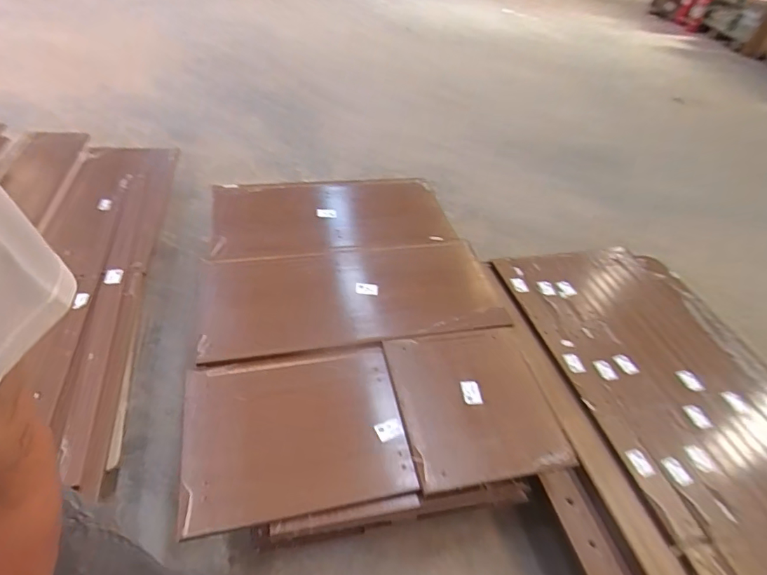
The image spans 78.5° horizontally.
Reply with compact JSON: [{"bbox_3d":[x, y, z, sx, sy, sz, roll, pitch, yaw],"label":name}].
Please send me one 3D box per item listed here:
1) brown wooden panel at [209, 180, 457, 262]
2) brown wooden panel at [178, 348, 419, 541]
[{"bbox_3d":[-0.181,-0.259,1.639,0.786,0.054,0.391,-6,52,-10],"label":"brown wooden panel"},{"bbox_3d":[-0.198,0.329,1.080,0.478,0.021,0.379,-5,47,-16],"label":"brown wooden panel"}]

